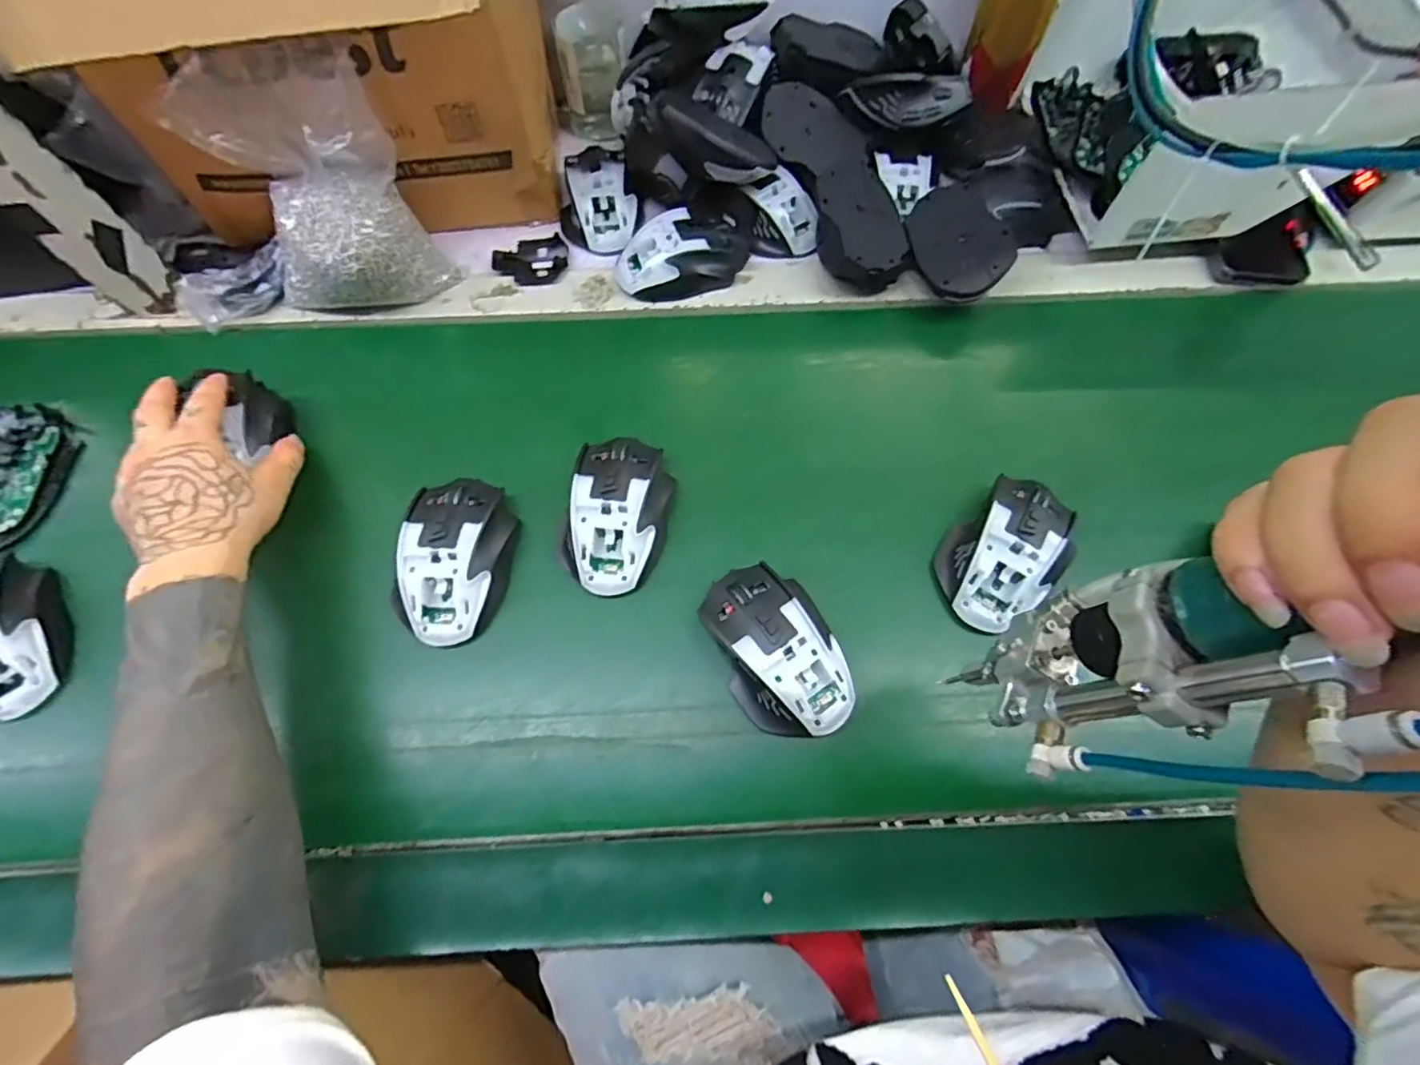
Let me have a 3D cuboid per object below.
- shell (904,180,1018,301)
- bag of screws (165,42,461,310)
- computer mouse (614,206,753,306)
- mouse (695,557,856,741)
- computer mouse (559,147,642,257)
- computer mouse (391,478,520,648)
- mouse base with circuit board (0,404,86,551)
[{"bbox_3d":[0.207,-0.245,0.499,0.070,0.019,0.116,-12,69,-4],"label":"shell"},{"bbox_3d":[-0.292,-0.251,0.456,0.129,0.154,0.101,-25,69,-11],"label":"bag of screws"},{"bbox_3d":[-0.020,-0.241,0.519,0.120,0.035,0.068,-19,68,-9],"label":"computer mouse"},{"bbox_3d":[0.043,0.076,0.390,0.072,0.042,0.116,-23,69,-11],"label":"mouse"},{"bbox_3d":[-0.101,-0.302,0.545,0.070,0.031,0.103,-9,67,-5],"label":"computer mouse"},{"bbox_3d":[-0.173,0.015,0.413,0.068,0.034,0.118,-1,66,-1],"label":"computer mouse"},{"bbox_3d":[-0.521,-0.043,0.446,0.065,0.028,0.119,0,66,-1],"label":"mouse base with circuit board"}]

